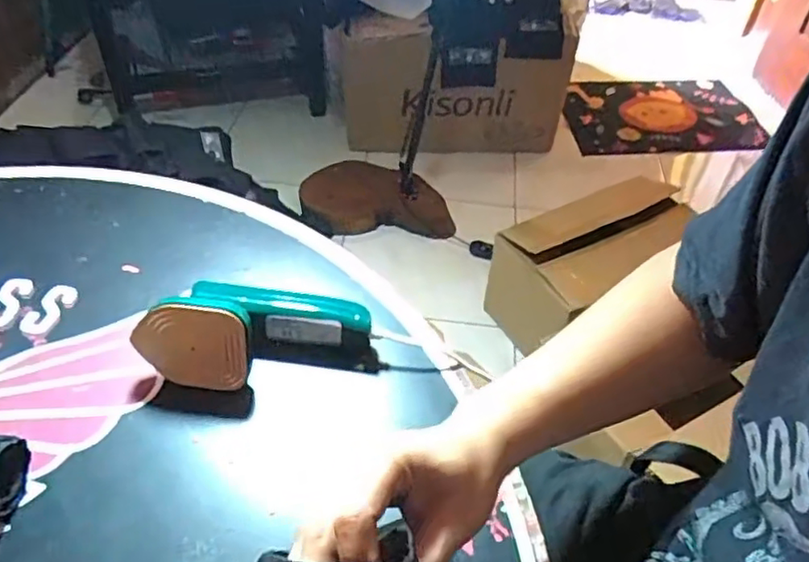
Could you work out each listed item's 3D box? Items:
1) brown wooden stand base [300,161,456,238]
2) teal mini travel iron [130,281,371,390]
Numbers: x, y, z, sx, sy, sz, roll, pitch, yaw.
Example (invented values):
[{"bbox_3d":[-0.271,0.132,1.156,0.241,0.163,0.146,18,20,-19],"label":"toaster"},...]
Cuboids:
[{"bbox_3d":[-0.063,-0.202,1.508,0.346,0.061,0.242,-1,46,-3],"label":"brown wooden stand base"},{"bbox_3d":[-0.124,0.037,0.533,0.180,0.067,0.081,5,46,2],"label":"teal mini travel iron"}]

